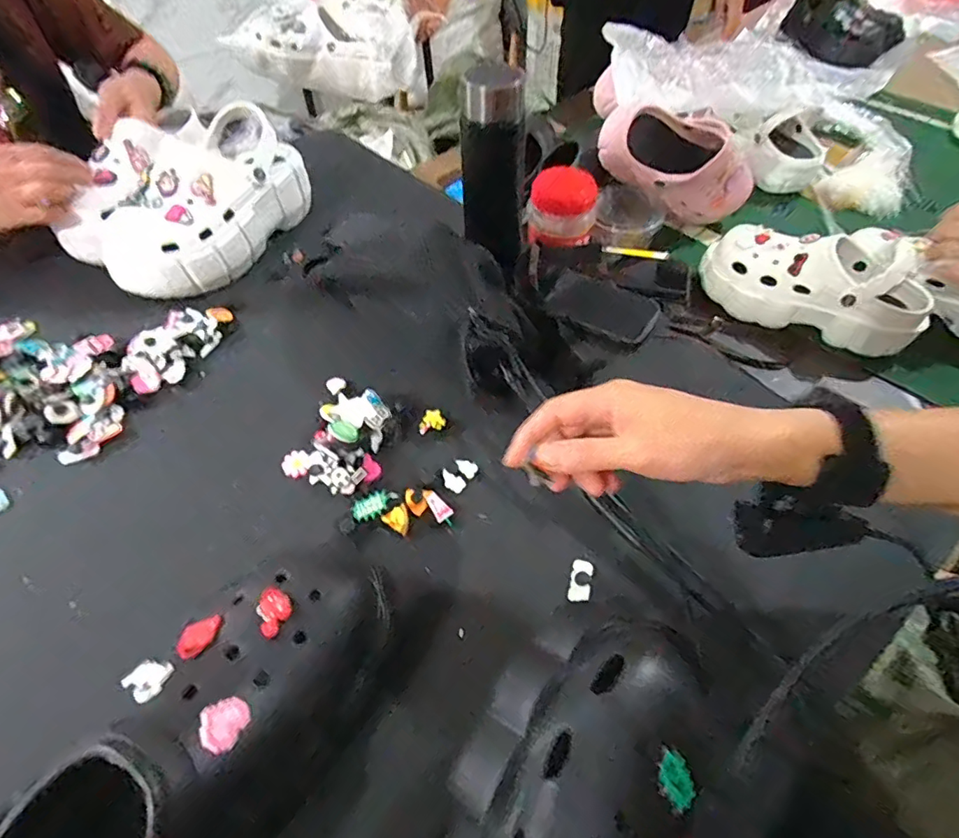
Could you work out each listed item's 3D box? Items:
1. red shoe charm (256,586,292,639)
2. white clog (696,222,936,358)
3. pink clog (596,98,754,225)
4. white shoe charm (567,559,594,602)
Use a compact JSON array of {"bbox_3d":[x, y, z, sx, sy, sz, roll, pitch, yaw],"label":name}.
[{"bbox_3d":[-0.118,0.110,0.304,0.018,0.007,0.030,-23,53,-18],"label":"red shoe charm"},{"bbox_3d":[0.435,-0.187,0.689,0.260,0.117,0.089,25,57,19],"label":"white clog"},{"bbox_3d":[0.306,-0.385,0.796,0.260,0.135,0.099,10,46,-22],"label":"pink clog"},{"bbox_3d":[0.076,0.119,0.393,0.016,0.011,0.032,12,51,10],"label":"white shoe charm"}]

